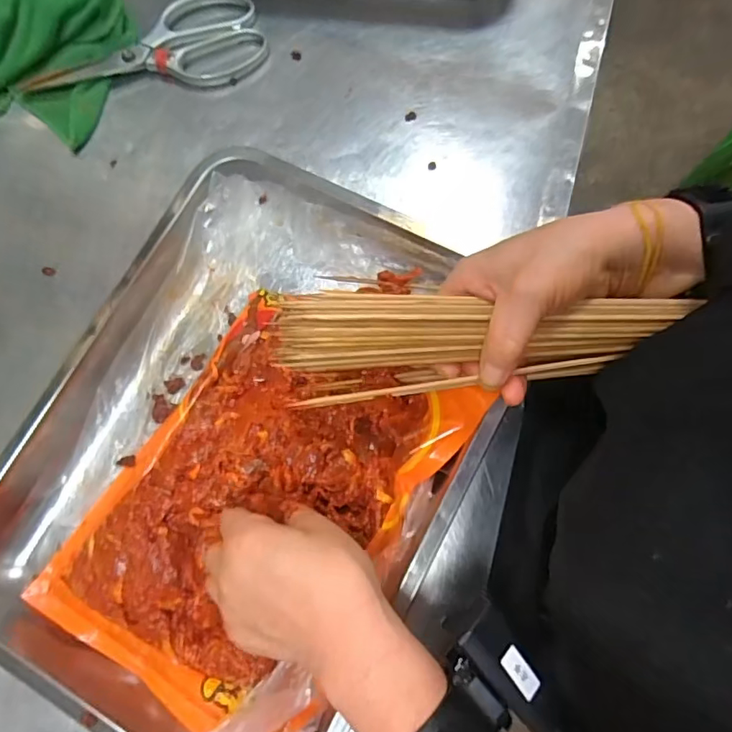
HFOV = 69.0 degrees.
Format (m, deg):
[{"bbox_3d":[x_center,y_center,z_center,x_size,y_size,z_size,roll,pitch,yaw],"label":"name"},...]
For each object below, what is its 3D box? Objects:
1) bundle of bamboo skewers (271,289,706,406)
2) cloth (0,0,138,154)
[{"bbox_3d":[0.063,-0.012,0.304,0.226,0.039,0.054,-1,79,-2],"label":"bundle of bamboo skewers"},{"bbox_3d":[-0.312,-0.305,0.484,0.172,0.035,0.155,19,80,5],"label":"cloth"}]

